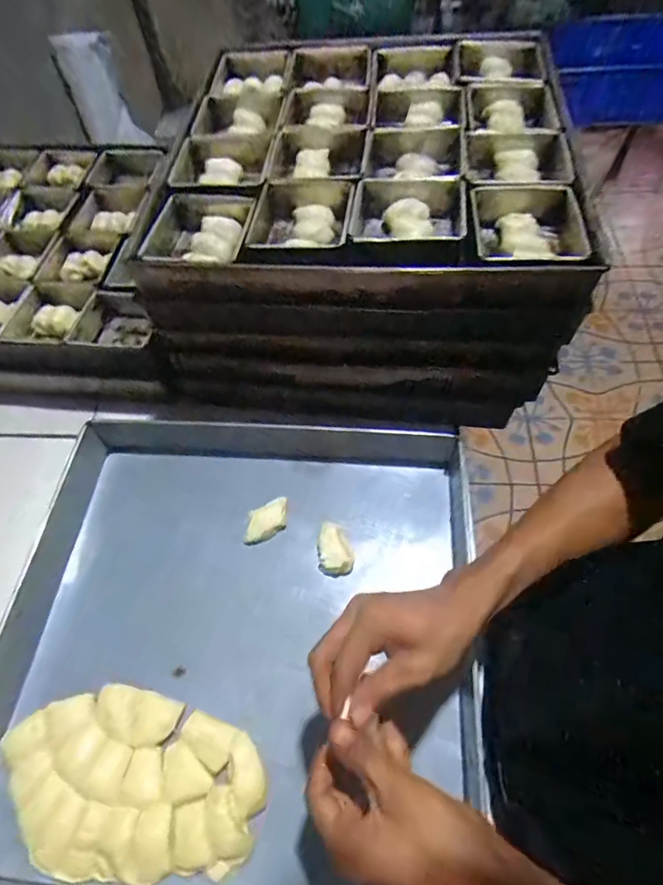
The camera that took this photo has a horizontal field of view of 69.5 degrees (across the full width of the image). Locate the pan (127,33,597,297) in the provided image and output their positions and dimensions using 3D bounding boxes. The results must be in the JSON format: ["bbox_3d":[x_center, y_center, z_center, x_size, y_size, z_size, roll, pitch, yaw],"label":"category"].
[{"bbox_3d":[0.047,-0.337,0.562,0.440,0.056,0.449,5,61,8],"label":"pan"}]

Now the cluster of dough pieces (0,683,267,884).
[{"bbox_3d":[-0.186,0.313,0.442,0.240,0.022,0.139,11,61,10],"label":"cluster of dough pieces"}]

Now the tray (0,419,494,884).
[{"bbox_3d":[-0.090,0.194,0.506,0.492,0.062,0.498,2,60,6],"label":"tray"}]

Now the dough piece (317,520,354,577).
[{"bbox_3d":[-0.001,0.122,0.550,0.037,0.019,0.065,-21,61,-8],"label":"dough piece"}]

